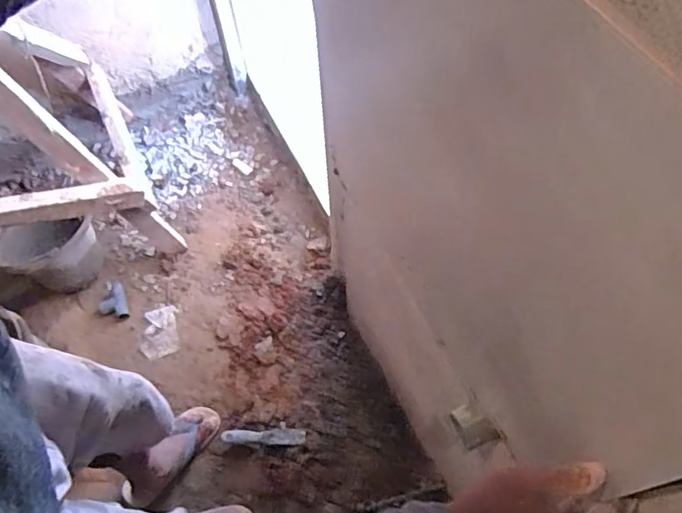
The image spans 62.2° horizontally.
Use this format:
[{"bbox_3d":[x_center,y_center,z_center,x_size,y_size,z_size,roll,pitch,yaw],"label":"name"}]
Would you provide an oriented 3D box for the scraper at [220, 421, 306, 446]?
[{"bbox_3d":[-0.185,0.425,1.354,0.195,0.009,0.052,1,57,1],"label":"scraper"}]

